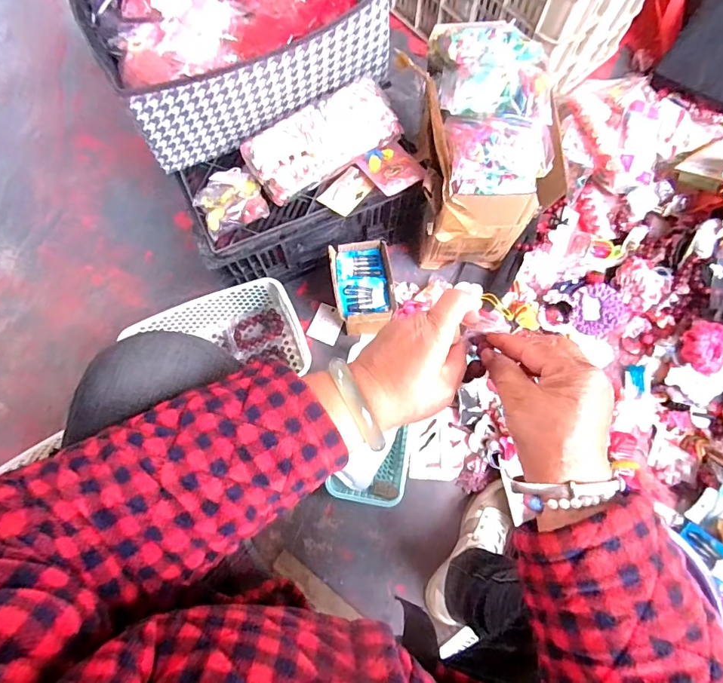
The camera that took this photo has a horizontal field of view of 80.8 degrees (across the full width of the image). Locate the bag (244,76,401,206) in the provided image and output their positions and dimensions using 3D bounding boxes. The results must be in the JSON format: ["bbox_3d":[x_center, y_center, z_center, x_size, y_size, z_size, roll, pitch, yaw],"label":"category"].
[{"bbox_3d":[-0.057,-0.306,0.644,0.239,0.065,0.097,-35,78,-9],"label":"bag"}]

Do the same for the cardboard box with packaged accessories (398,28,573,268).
[{"bbox_3d":[0.191,-0.290,0.706,0.192,0.306,0.250,-5,75,-1],"label":"cardboard box with packaged accessories"}]

